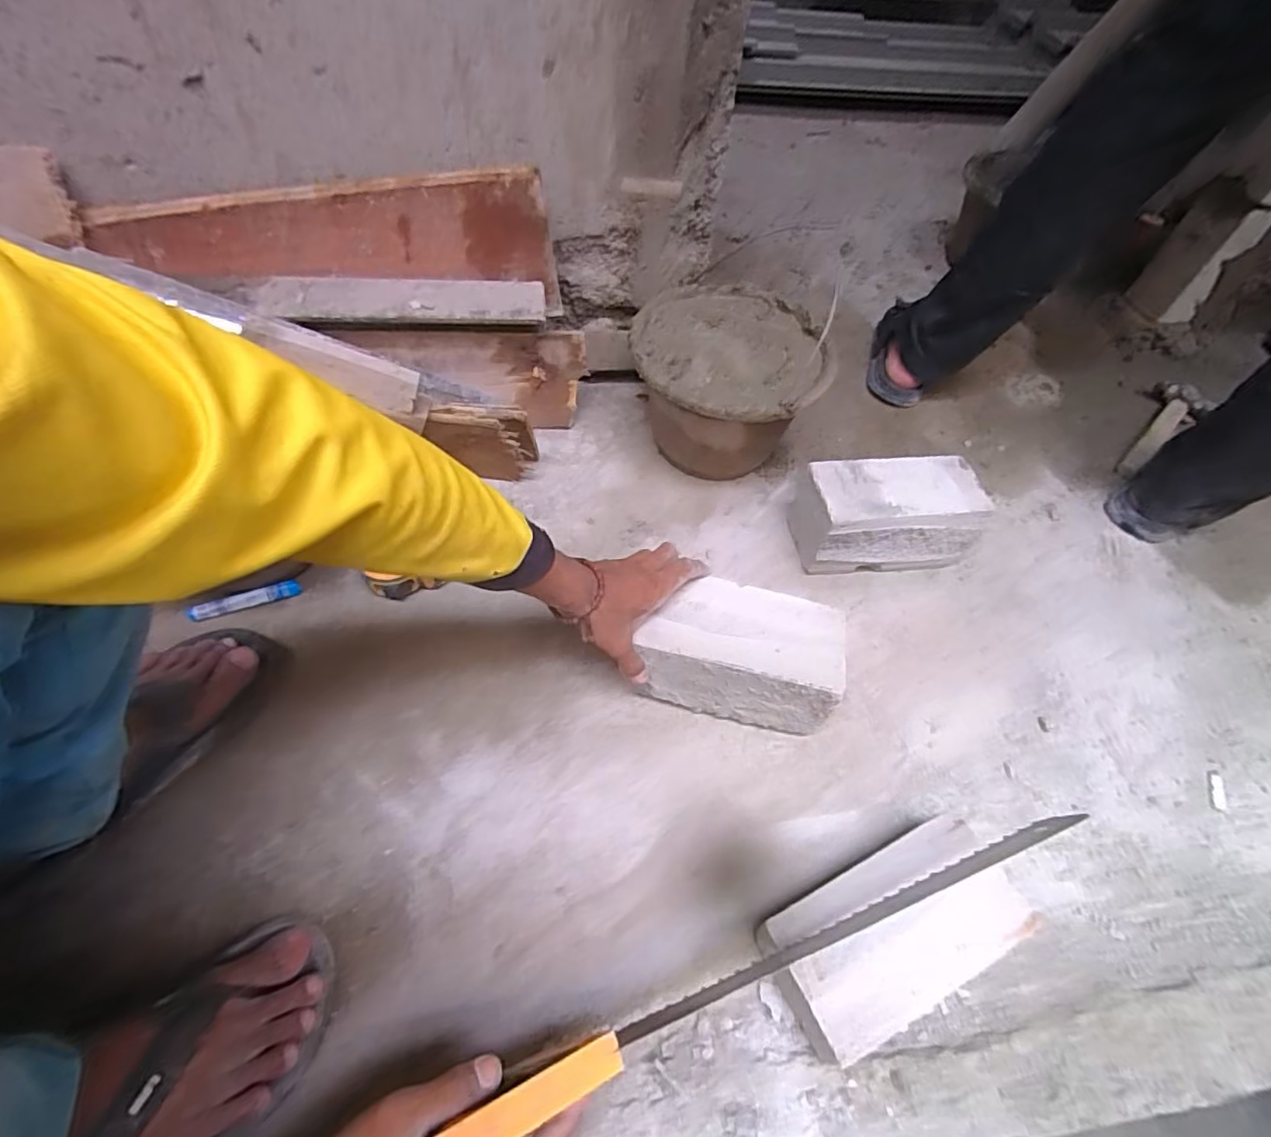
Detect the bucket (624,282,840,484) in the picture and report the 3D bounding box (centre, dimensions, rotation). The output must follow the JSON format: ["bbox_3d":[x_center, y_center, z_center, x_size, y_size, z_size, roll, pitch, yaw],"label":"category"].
[{"bbox_3d":[0.109,-0.222,0.774,0.226,0.163,0.231,3,54,-4],"label":"bucket"}]

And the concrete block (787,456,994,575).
[{"bbox_3d":[0.299,-0.065,0.722,0.213,0.098,0.101,-3,55,-8],"label":"concrete block"}]

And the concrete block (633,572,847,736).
[{"bbox_3d":[0.103,0.083,0.593,0.182,0.090,0.105,12,54,3],"label":"concrete block"}]

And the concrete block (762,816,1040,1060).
[{"bbox_3d":[0.202,0.291,0.477,0.201,0.068,0.098,-19,58,-18],"label":"concrete block"}]

